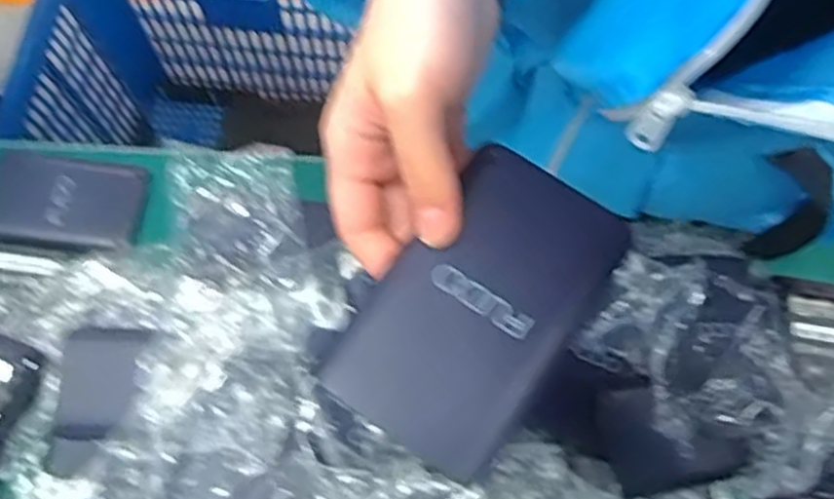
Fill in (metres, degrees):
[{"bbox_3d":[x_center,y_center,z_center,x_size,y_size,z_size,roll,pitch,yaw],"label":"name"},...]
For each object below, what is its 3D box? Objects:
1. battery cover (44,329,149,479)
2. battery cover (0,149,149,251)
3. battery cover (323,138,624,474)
[{"bbox_3d":[-0.210,0.098,0.494,0.053,0.015,0.092,8,71,2],"label":"battery cover"},{"bbox_3d":[-0.259,-0.035,0.558,0.115,0.009,0.071,6,71,2],"label":"battery cover"},{"bbox_3d":[0.022,0.019,0.276,0.064,0.009,0.111,35,74,11],"label":"battery cover"}]

